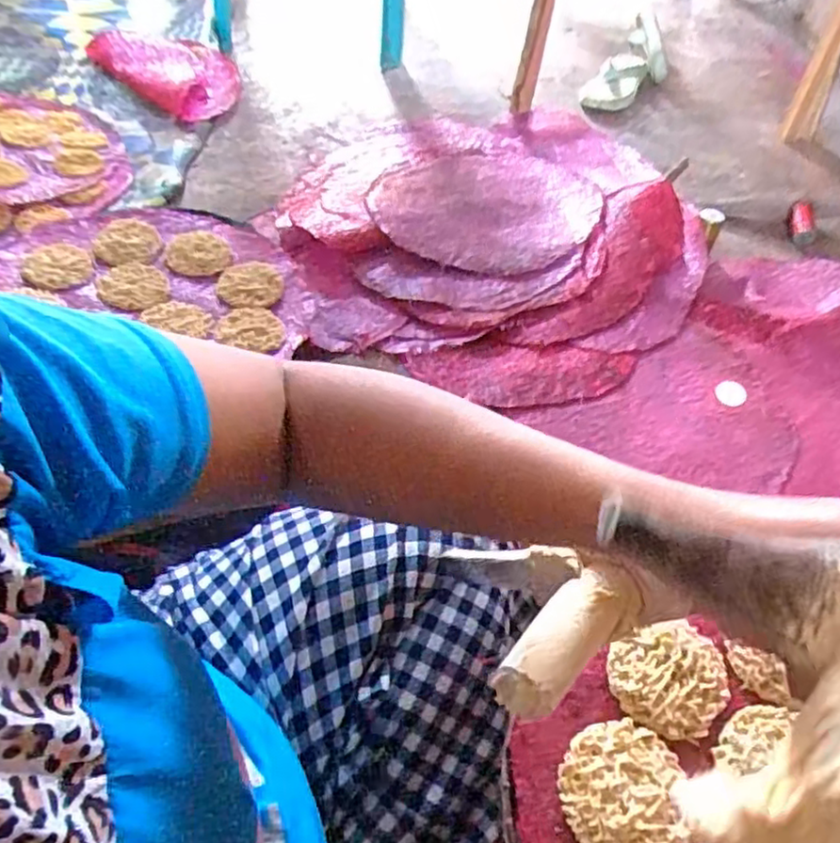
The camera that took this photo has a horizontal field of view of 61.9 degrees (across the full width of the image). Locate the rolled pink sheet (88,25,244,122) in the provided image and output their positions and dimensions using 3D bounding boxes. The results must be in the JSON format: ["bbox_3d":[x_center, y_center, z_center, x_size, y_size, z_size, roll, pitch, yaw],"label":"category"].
[{"bbox_3d":[-0.473,-0.670,1.335,0.191,0.060,0.365,-31,59,-27],"label":"rolled pink sheet"}]

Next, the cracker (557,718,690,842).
[{"bbox_3d":[0.118,0.214,0.406,0.070,0.010,0.078,9,50,2],"label":"cracker"}]

